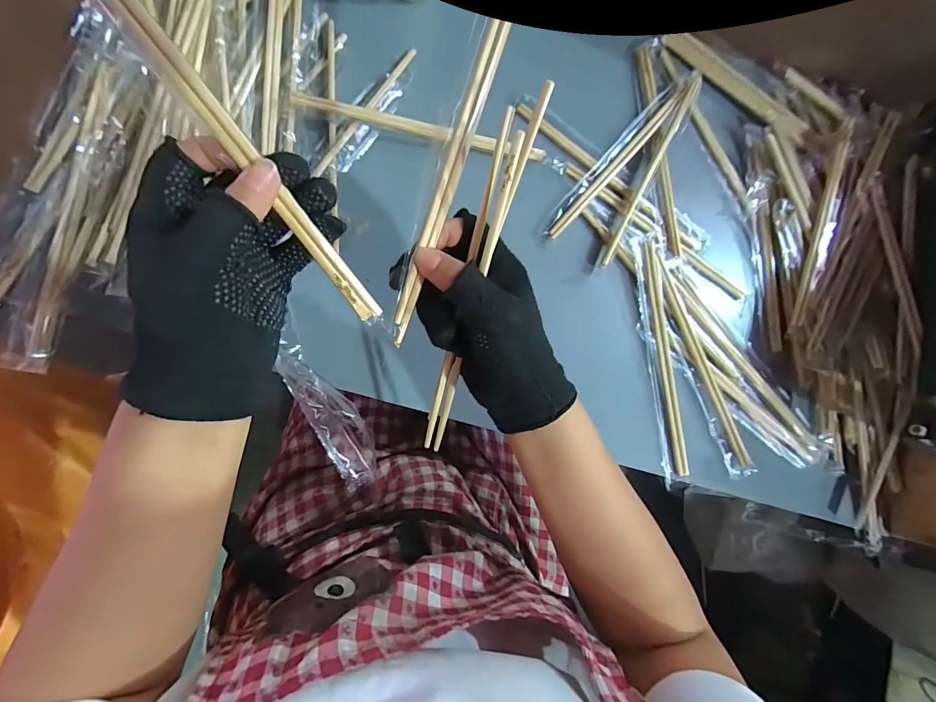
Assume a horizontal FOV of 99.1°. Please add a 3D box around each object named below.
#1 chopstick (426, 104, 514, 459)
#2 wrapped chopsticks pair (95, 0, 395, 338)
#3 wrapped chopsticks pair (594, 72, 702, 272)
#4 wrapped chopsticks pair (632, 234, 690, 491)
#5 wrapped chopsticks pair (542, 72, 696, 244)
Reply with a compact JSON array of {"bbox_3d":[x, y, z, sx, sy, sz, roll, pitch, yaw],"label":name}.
[{"bbox_3d":[-0.005,-0.030,0.274,0.007,0.007,0.240,13,114,-4],"label":"chopstick"},{"bbox_3d":[-0.123,-0.111,0.204,0.017,0.012,0.263,-38,112,-5],"label":"wrapped chopsticks pair"},{"bbox_3d":[0.195,-0.193,0.421,0.015,0.013,0.246,28,85,-2],"label":"wrapped chopsticks pair"},{"bbox_3d":[0.197,0.009,0.409,0.032,0.014,0.253,-6,88,-5],"label":"wrapped chopsticks pair"},{"bbox_3d":[0.162,-0.209,0.418,0.028,0.012,0.245,42,85,-1],"label":"wrapped chopsticks pair"}]

